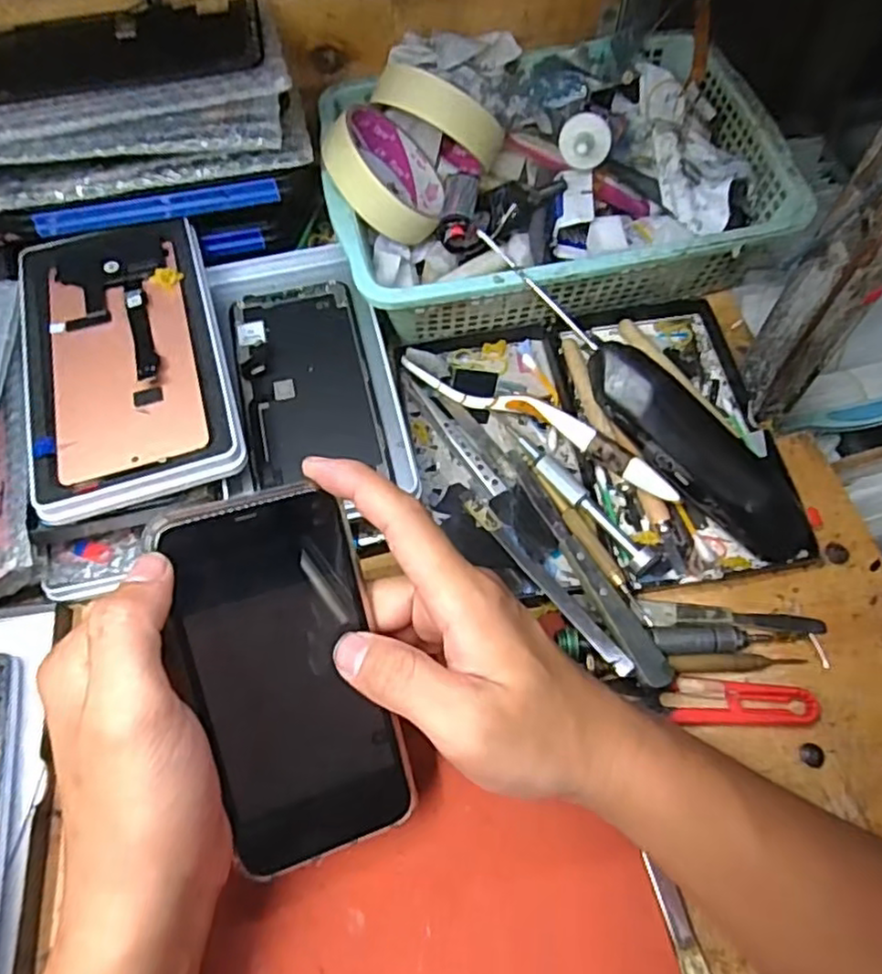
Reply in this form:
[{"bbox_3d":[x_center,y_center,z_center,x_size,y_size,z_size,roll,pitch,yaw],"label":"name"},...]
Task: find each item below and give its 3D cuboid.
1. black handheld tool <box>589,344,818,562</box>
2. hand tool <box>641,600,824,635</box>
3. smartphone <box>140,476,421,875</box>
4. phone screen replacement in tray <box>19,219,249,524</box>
[{"bbox_3d":[0.138,-0.018,0.357,0.149,0.030,0.044,43,72,-1],"label":"black handheld tool"},{"bbox_3d":[0.151,0.068,0.347,0.093,0.010,0.012,5,68,1],"label":"hand tool"},{"bbox_3d":[-0.061,0.078,0.274,0.072,0.007,0.149,-15,96,-17],"label":"smartphone"},{"bbox_3d":[-0.170,-0.072,0.364,0.101,0.010,0.178,-16,64,-9],"label":"phone screen replacement in tray"}]

